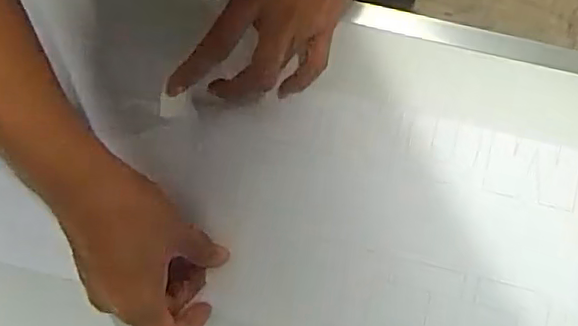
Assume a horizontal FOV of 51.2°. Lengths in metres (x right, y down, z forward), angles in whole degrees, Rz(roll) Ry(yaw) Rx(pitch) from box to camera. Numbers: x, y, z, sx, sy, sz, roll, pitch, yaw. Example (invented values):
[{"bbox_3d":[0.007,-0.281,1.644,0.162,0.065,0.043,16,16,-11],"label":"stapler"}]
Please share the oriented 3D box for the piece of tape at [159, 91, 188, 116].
[{"bbox_3d":[-0.080,-0.040,0.417,0.004,0.026,0.016,20,107,27],"label":"piece of tape"}]

